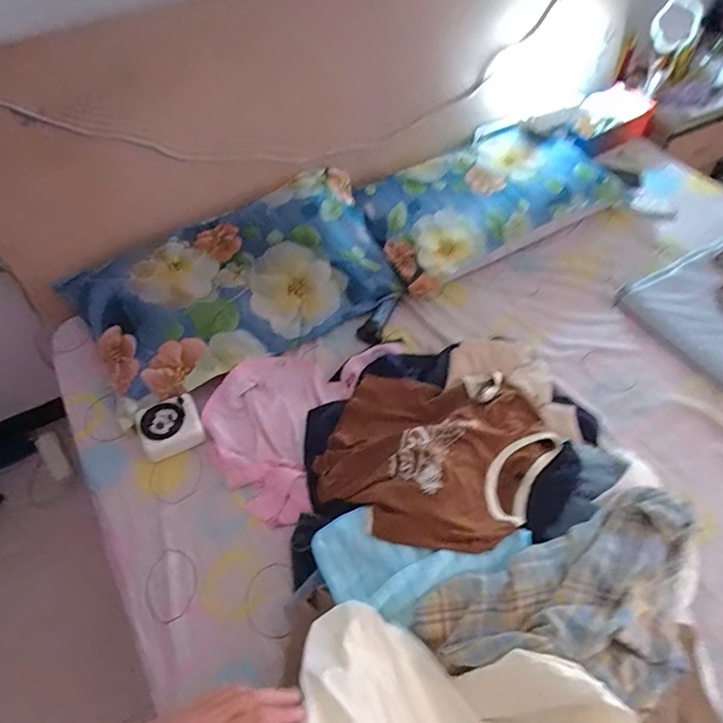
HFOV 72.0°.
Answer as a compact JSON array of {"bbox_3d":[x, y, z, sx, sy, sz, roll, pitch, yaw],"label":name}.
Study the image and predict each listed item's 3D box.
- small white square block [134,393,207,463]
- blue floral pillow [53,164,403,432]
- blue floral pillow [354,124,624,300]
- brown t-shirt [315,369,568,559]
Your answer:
[{"bbox_3d":[-0.397,0.137,1.033,0.126,0.057,0.118,-24,56,-14],"label":"small white square block"},{"bbox_3d":[-0.290,-0.192,1.199,0.715,0.188,0.395,-28,57,-17],"label":"blue floral pillow"},{"bbox_3d":[0.357,-0.462,1.416,0.765,0.126,0.397,-29,58,-18],"label":"blue floral pillow"},{"bbox_3d":[0.132,0.142,0.913,0.376,0.124,0.398,-1,54,2],"label":"brown t-shirt"}]

